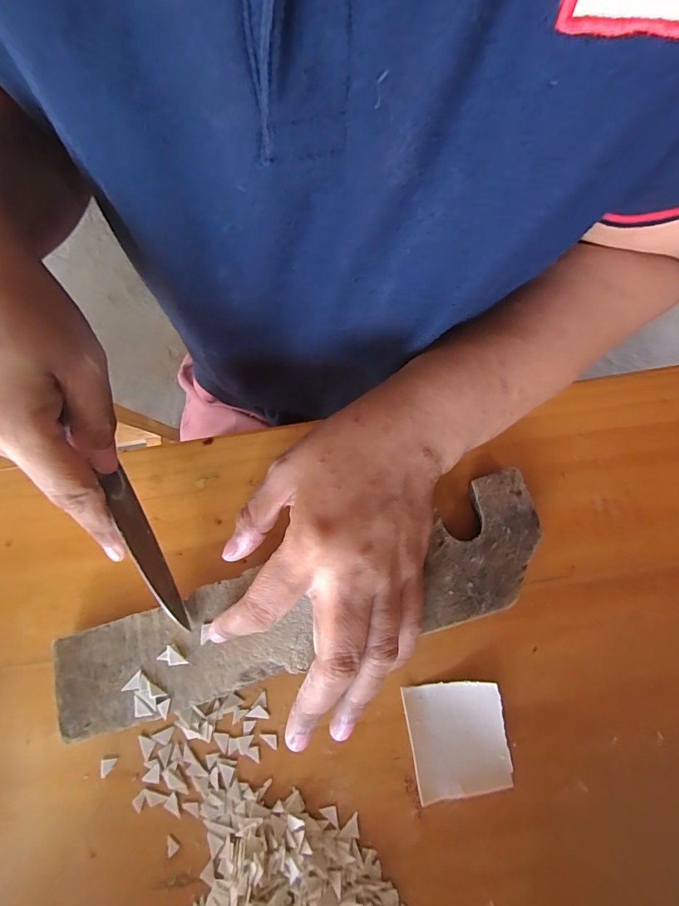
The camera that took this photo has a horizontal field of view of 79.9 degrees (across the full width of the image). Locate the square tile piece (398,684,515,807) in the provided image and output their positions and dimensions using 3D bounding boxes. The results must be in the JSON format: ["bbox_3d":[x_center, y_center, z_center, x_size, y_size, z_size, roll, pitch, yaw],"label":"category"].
[{"bbox_3d":[0.060,0.145,0.206,0.048,0.007,0.050,-7,75,-1],"label":"square tile piece"}]

